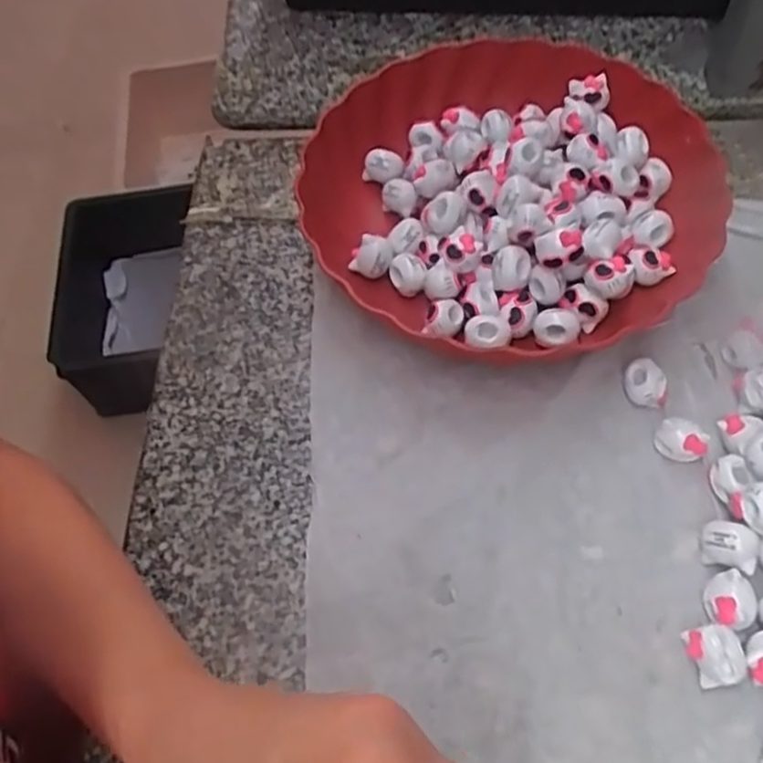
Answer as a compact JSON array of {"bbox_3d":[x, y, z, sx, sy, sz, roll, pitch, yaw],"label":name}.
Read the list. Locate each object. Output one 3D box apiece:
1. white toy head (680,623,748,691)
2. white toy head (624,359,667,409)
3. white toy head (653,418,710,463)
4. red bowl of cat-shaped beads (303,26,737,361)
[{"bbox_3d":[0.149,0.123,0.319,0.019,0.021,0.025,-16,61,-4],"label":"white toy head"},{"bbox_3d":[0.144,0.002,0.387,0.025,0.018,0.019,27,66,18],"label":"white toy head"},{"bbox_3d":[0.156,0.032,0.371,0.024,0.021,0.016,37,70,22],"label":"white toy head"},{"bbox_3d":[0.077,-0.119,0.445,0.240,0.056,0.221,-2,61,3],"label":"red bowl of cat-shaped beads"}]

